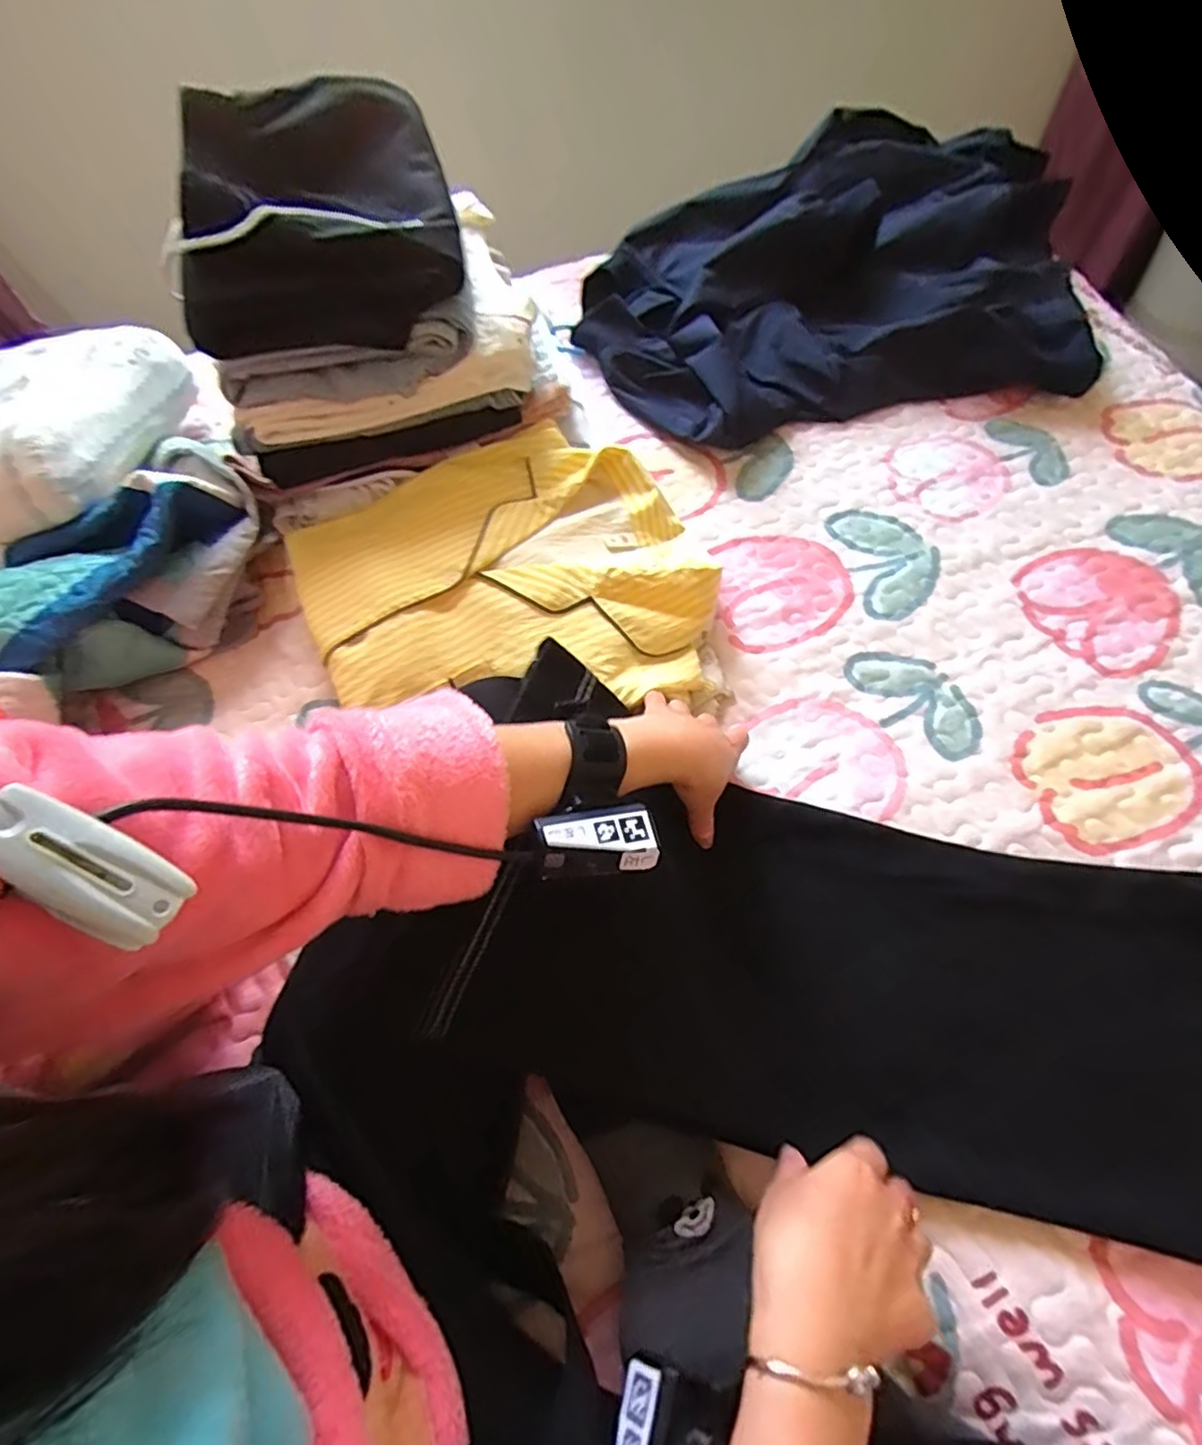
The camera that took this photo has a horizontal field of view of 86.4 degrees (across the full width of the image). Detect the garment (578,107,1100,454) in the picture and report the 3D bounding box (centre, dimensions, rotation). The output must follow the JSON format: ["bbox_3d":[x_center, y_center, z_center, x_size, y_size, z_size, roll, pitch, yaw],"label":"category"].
[{"bbox_3d":[0.273,-0.549,0.781,0.573,0.114,0.461,-8,63,-1],"label":"garment"}]

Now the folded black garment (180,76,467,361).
[{"bbox_3d":[-0.246,-0.441,0.556,0.227,0.097,0.235,-13,63,-3],"label":"folded black garment"}]

